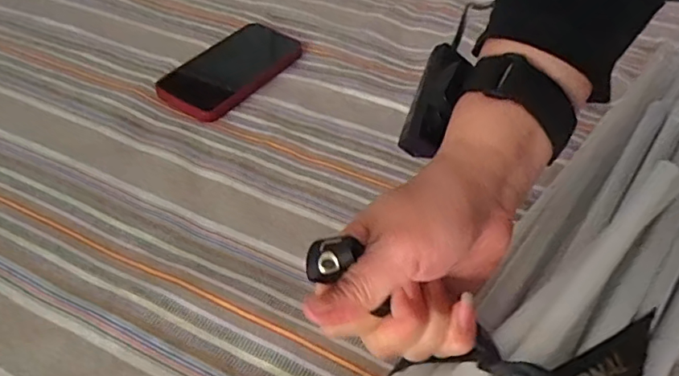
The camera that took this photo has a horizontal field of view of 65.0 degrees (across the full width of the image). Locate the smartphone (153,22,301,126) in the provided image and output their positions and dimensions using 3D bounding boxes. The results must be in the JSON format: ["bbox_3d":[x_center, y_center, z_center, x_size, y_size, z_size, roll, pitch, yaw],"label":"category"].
[{"bbox_3d":[-0.113,-0.131,0.566,0.083,0.011,0.165,25,51,21],"label":"smartphone"}]

